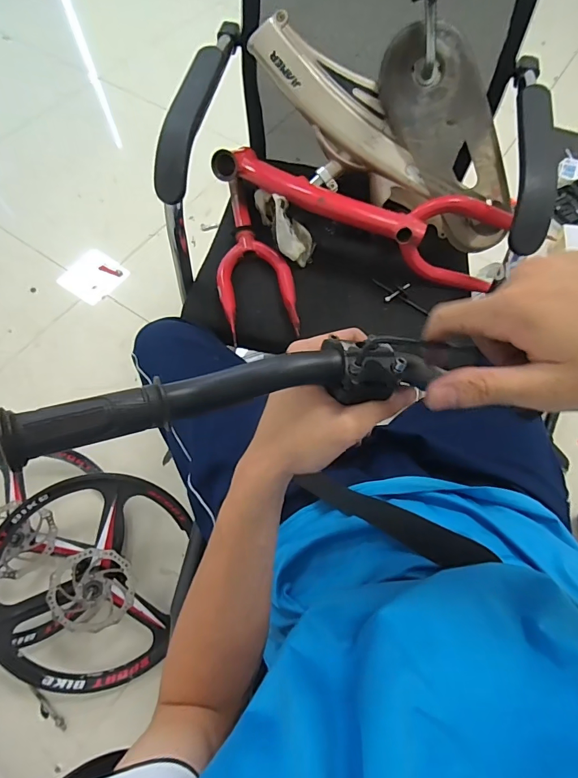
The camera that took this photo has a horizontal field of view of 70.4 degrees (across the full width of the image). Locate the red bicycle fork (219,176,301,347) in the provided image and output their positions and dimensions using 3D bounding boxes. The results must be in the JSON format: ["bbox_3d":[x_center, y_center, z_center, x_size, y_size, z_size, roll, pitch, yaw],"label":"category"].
[{"bbox_3d":[-0.066,-0.229,0.705,0.118,0.038,0.338,-9,65,-5],"label":"red bicycle fork"}]

